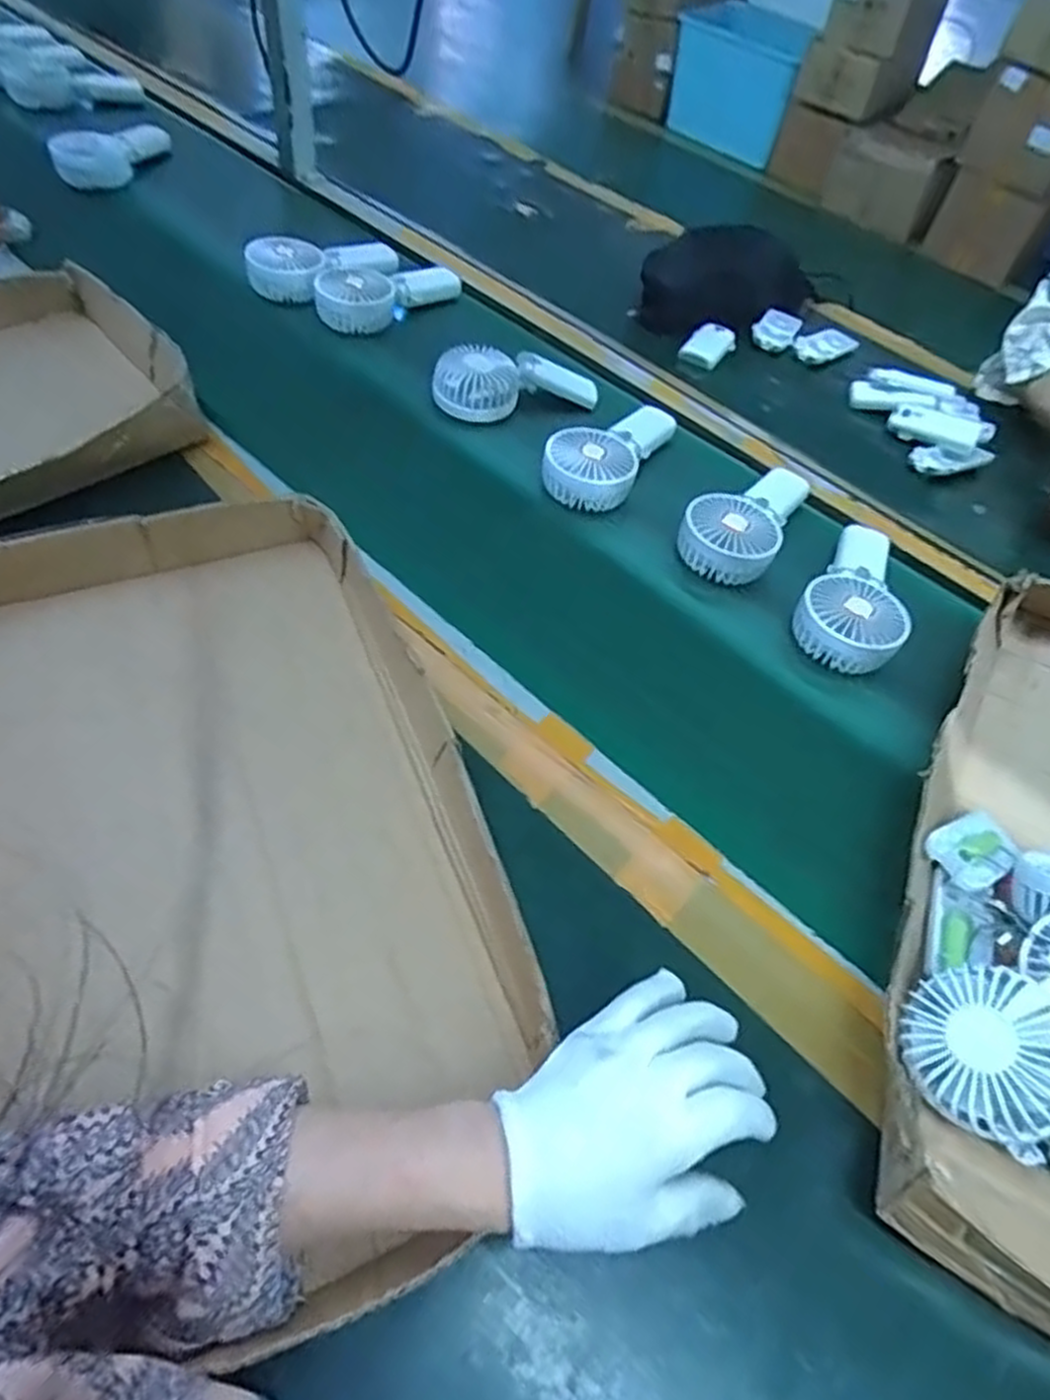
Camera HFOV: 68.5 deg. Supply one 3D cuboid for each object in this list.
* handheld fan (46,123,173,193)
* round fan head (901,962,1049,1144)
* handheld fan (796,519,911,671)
[{"bbox_3d":[-0.599,-0.808,1.129,0.087,0.054,0.257,19,49,10],"label":"handheld fan"},{"bbox_3d":[0.256,0.192,0.424,0.086,0.038,0.082,10,72,38],"label":"round fan head"},{"bbox_3d":[0.308,-0.094,0.700,0.086,0.057,0.183,29,52,18],"label":"handheld fan"}]

